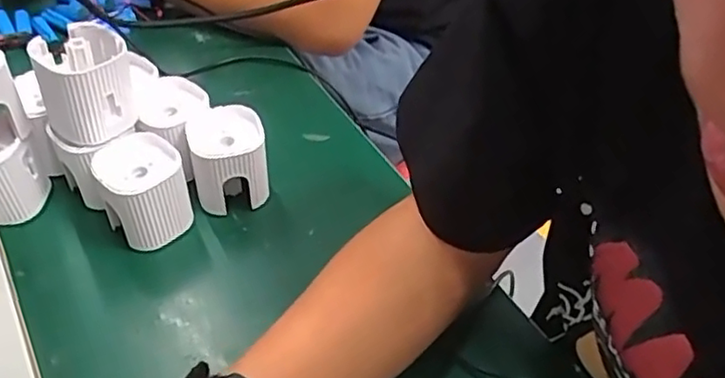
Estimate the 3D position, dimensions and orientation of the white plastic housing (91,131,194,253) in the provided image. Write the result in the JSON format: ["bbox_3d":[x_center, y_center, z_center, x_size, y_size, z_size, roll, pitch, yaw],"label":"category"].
[{"bbox_3d":[-0.156,0.004,0.464,0.057,0.067,0.058,-18,50,-19],"label":"white plastic housing"}]

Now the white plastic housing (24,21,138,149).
[{"bbox_3d":[-0.186,-0.069,0.438,0.055,0.074,0.051,-15,49,-16],"label":"white plastic housing"}]

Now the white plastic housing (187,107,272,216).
[{"bbox_3d":[-0.100,-0.020,0.487,0.059,0.064,0.059,-10,48,-12],"label":"white plastic housing"}]

